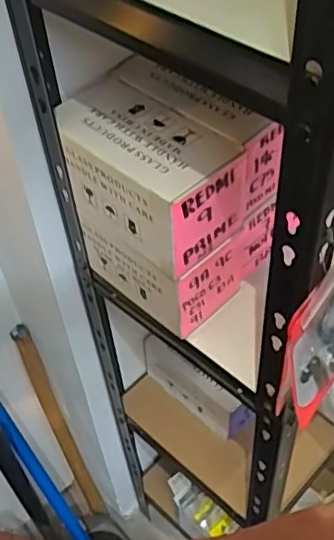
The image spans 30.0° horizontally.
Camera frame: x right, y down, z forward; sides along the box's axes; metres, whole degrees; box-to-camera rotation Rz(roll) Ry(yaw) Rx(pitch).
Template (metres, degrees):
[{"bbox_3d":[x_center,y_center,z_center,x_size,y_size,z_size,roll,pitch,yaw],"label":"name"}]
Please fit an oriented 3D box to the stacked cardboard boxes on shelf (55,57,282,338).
[{"bbox_3d":[-0.009,-0.073,0.627,0.128,0.182,0.178,-36,55,-26],"label":"stacked cardboard boxes on shelf"}]

